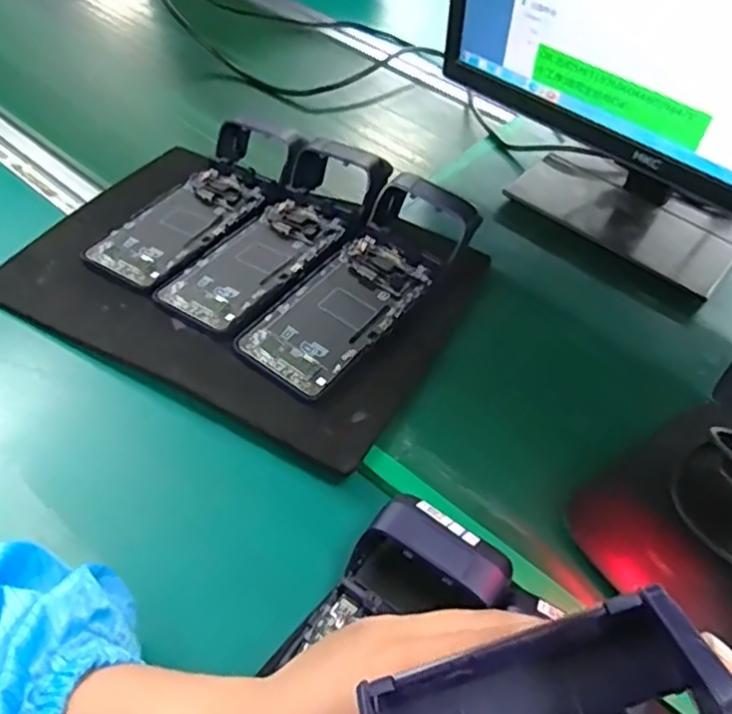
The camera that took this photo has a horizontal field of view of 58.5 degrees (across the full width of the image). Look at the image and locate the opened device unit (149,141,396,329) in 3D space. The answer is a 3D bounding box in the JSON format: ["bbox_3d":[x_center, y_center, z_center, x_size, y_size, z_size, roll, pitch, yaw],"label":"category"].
[{"bbox_3d":[-0.070,-0.111,0.536,0.092,0.047,0.226,33,54,21],"label":"opened device unit"}]

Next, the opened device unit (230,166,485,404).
[{"bbox_3d":[0.001,-0.063,0.503,0.089,0.046,0.225,29,53,18],"label":"opened device unit"}]

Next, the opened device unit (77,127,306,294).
[{"bbox_3d":[-0.141,-0.144,0.576,0.095,0.045,0.224,29,53,18],"label":"opened device unit"}]

